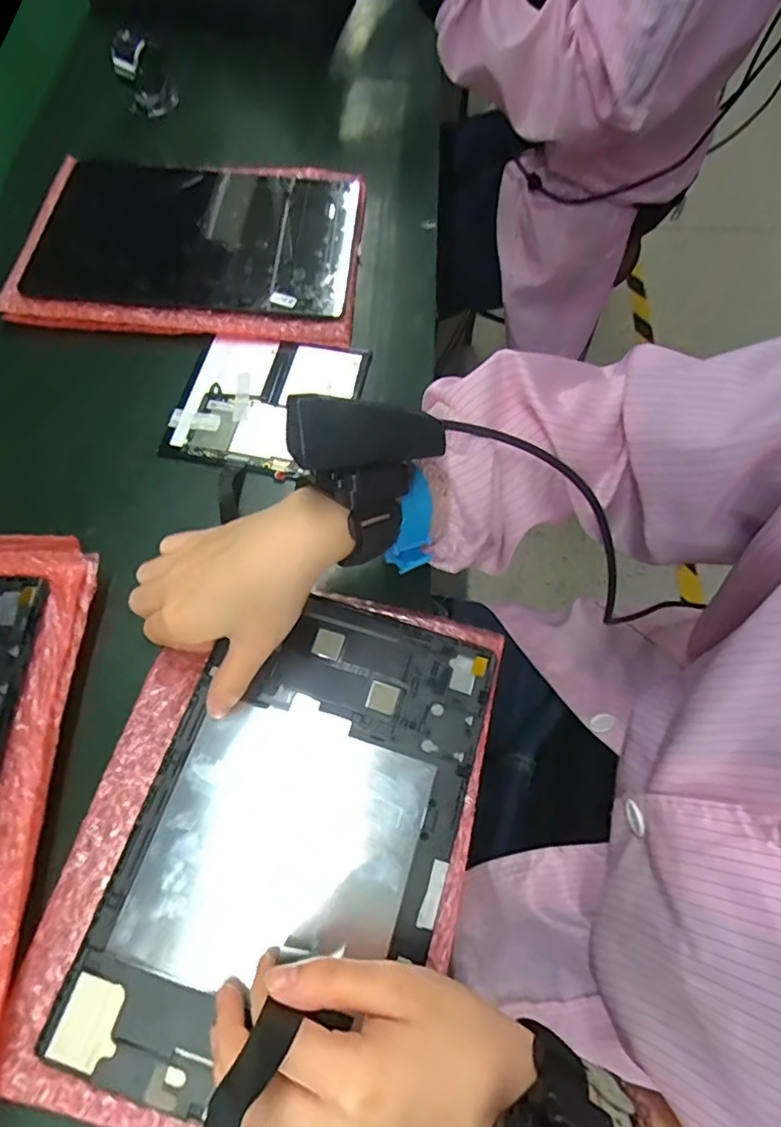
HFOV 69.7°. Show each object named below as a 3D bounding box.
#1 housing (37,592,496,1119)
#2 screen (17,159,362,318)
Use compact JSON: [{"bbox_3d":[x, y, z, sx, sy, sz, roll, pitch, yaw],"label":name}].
[{"bbox_3d":[-0.050,0.139,0.301,0.161,0.011,0.246,17,69,5],"label":"housing"},{"bbox_3d":[-0.158,-0.277,0.468,0.251,0.011,0.169,3,68,0],"label":"screen"}]

